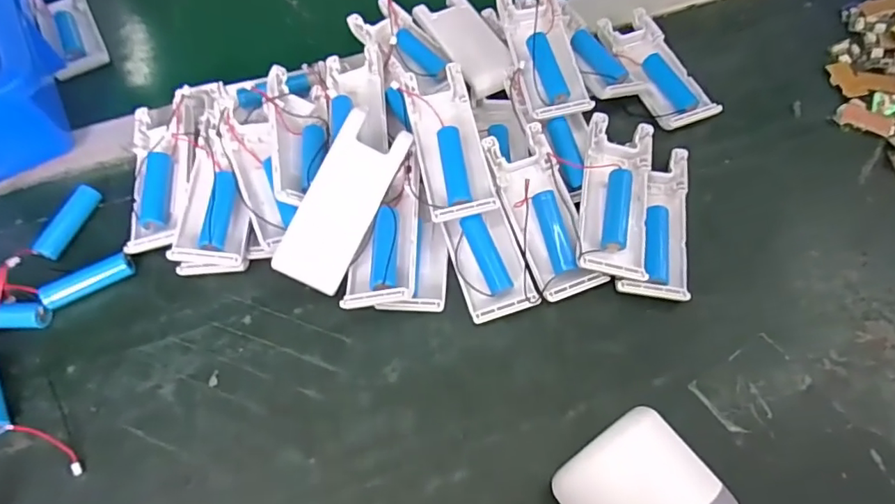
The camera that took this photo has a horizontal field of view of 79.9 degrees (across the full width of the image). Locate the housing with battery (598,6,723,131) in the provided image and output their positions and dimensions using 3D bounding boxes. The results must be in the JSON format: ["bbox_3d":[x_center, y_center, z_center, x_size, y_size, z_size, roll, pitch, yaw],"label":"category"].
[{"bbox_3d":[0.148,-0.132,0.382,0.043,0.012,0.103,-21,64,-9],"label":"housing with battery"}]

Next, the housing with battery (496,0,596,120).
[{"bbox_3d":[0.061,-0.135,0.352,0.042,0.020,0.103,-14,70,1],"label":"housing with battery"}]

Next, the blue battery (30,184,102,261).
[{"bbox_3d":[-0.240,-0.020,0.338,0.010,0.015,0.051,15,65,9],"label":"blue battery"}]

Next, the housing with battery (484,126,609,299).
[{"bbox_3d":[0.056,-0.024,0.319,0.040,0.020,0.104,-21,75,-1],"label":"housing with battery"}]

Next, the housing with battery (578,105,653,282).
[{"bbox_3d":[0.101,-0.033,0.322,0.041,0.022,0.102,8,64,6],"label":"housing with battery"}]

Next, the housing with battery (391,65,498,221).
[{"bbox_3d":[0.000,-0.065,0.326,0.040,0.019,0.101,-13,63,-4],"label":"housing with battery"}]

